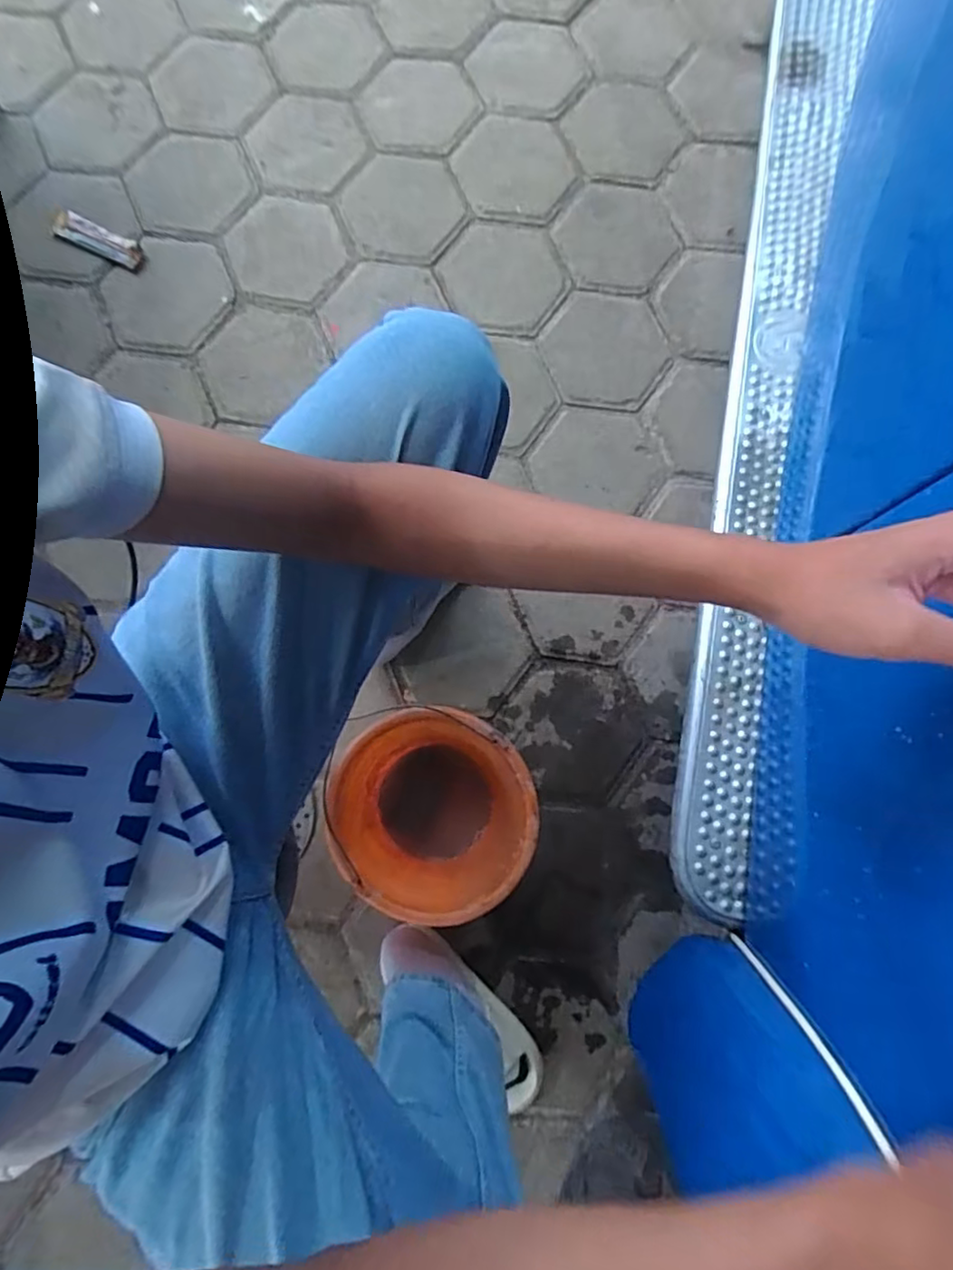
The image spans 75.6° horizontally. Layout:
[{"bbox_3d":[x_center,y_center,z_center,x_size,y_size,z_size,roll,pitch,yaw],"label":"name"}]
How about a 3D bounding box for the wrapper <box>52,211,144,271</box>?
[{"bbox_3d":[-0.626,-0.653,1.018,0.164,0.022,0.041,27,81,4],"label":"wrapper"}]

